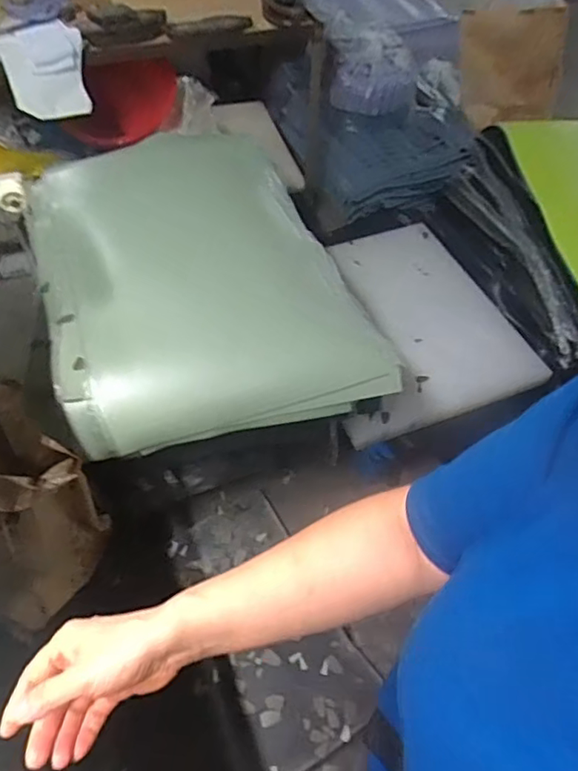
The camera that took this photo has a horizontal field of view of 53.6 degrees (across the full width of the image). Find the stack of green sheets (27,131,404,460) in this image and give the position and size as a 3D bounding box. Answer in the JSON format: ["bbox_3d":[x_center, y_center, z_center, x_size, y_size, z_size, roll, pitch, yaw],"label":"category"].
[{"bbox_3d":[-0.207,-0.243,1.243,0.616,0.189,0.831,-15,55,-12],"label":"stack of green sheets"}]

